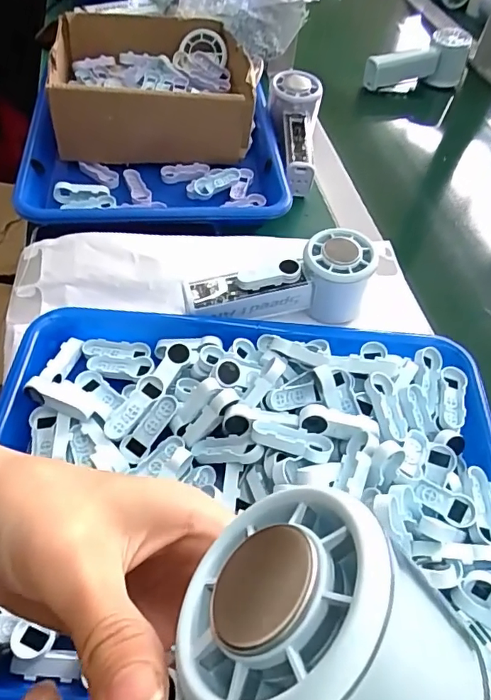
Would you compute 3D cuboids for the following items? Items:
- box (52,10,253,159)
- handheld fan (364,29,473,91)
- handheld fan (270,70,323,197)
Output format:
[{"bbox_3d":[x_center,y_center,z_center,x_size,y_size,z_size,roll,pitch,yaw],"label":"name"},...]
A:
[{"bbox_3d":[-0.102,-0.298,0.543,0.195,0.064,0.218,-2,53,-7],"label":"box"},{"bbox_3d":[0.238,-0.405,0.700,0.149,0.059,0.048,-9,54,-12],"label":"handheld fan"},{"bbox_3d":[0.052,-0.237,0.542,0.054,0.061,0.149,6,52,-1],"label":"handheld fan"}]

